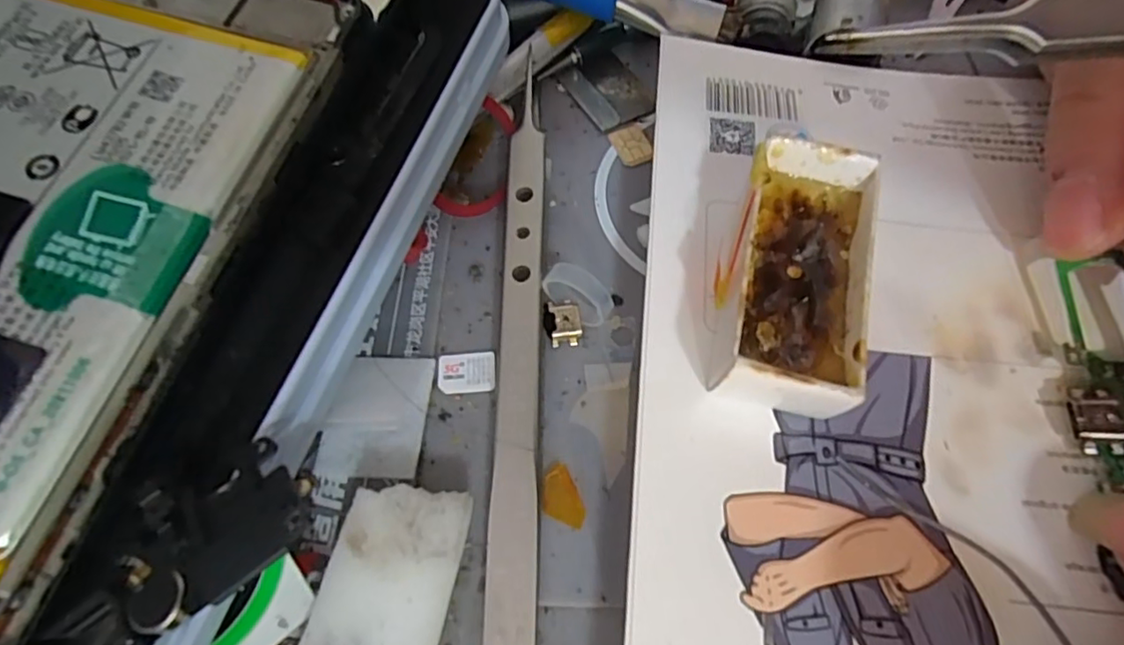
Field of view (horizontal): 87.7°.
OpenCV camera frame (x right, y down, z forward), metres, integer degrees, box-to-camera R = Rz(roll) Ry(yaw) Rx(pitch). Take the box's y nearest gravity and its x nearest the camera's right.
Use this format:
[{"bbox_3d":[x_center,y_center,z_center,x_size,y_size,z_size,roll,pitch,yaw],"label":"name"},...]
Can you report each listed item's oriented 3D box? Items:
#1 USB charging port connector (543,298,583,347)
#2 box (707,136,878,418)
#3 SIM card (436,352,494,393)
[{"bbox_3d":[0.000,0.000,0.128,0.008,0.004,0.009,-13,62,-4],"label":"USB charging port connector"},{"bbox_3d":[0.041,-0.007,0.105,0.021,0.020,0.047,13,64,10],"label":"box"},{"bbox_3d":[-0.021,0.011,0.128,0.012,0.004,0.009,-4,64,1],"label":"SIM card"}]

